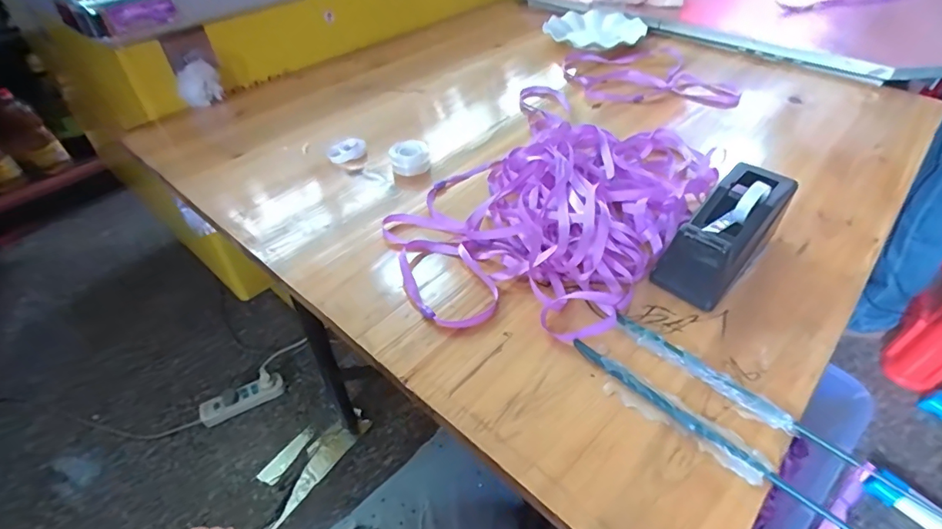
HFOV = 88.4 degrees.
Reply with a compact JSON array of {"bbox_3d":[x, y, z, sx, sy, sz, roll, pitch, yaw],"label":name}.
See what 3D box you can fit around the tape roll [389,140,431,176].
[{"bbox_3d":[-0.077,-0.137,0.610,0.050,0.019,0.050,-12,45,-11],"label":"tape roll"}]

